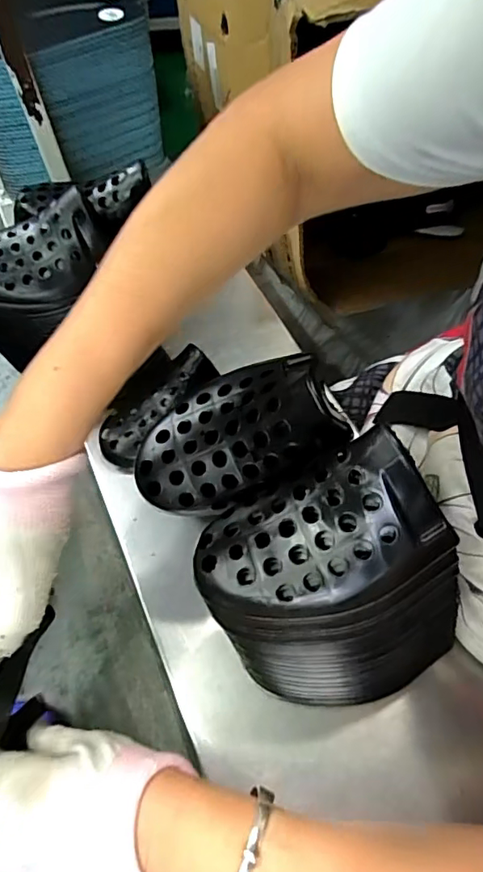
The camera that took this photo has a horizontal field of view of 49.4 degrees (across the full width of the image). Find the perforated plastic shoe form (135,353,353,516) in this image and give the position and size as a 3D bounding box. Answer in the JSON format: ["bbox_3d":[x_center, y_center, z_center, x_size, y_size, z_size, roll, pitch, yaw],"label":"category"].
[{"bbox_3d":[-0.001,0.004,0.332,0.132,0.085,0.055,-29,3,21],"label":"perforated plastic shoe form"}]

